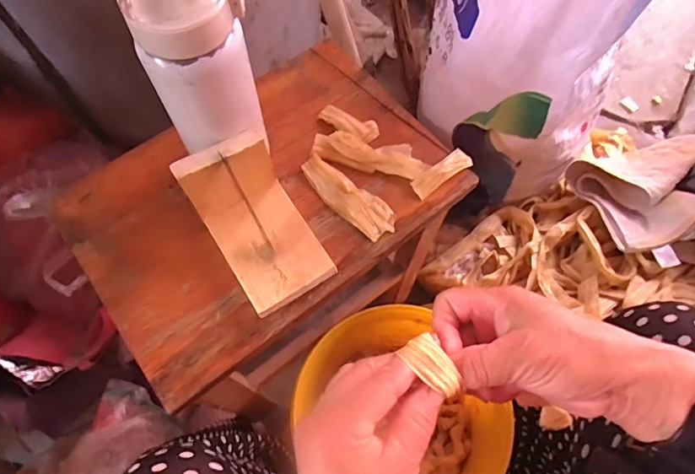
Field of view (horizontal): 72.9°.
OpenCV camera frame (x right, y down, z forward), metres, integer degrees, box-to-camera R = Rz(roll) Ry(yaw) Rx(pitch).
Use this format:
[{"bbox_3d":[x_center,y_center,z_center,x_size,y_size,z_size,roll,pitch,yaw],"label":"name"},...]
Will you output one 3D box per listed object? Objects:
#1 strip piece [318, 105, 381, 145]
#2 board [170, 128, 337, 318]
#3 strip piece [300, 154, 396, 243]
[{"bbox_3d":[0.000,-0.115,0.473,0.062,0.013,0.027,29,69,14],"label":"strip piece"},{"bbox_3d":[-0.073,-0.011,0.388,0.076,0.078,0.118,-29,68,-11],"label":"board"},{"bbox_3d":[-0.001,-0.039,0.441,0.102,0.012,0.035,37,71,17],"label":"strip piece"}]

